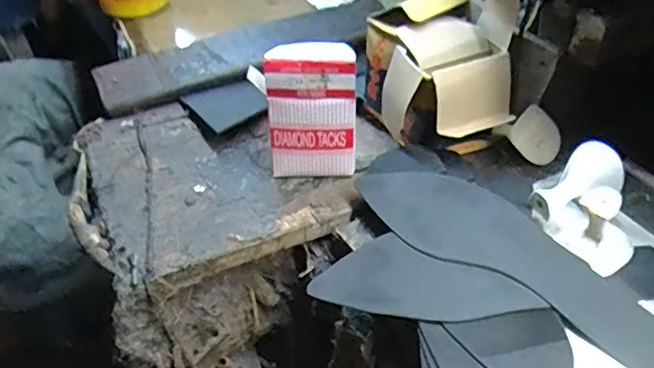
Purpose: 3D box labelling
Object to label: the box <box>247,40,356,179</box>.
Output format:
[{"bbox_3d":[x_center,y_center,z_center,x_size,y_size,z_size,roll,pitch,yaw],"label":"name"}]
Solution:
[{"bbox_3d":[-0.017,-0.060,0.491,0.083,0.122,0.030,-2,43,3],"label":"box"}]

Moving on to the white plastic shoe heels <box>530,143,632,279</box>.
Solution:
[{"bbox_3d":[0.199,0.017,0.429,0.067,0.055,0.075,-31,48,-25],"label":"white plastic shoe heels"}]

